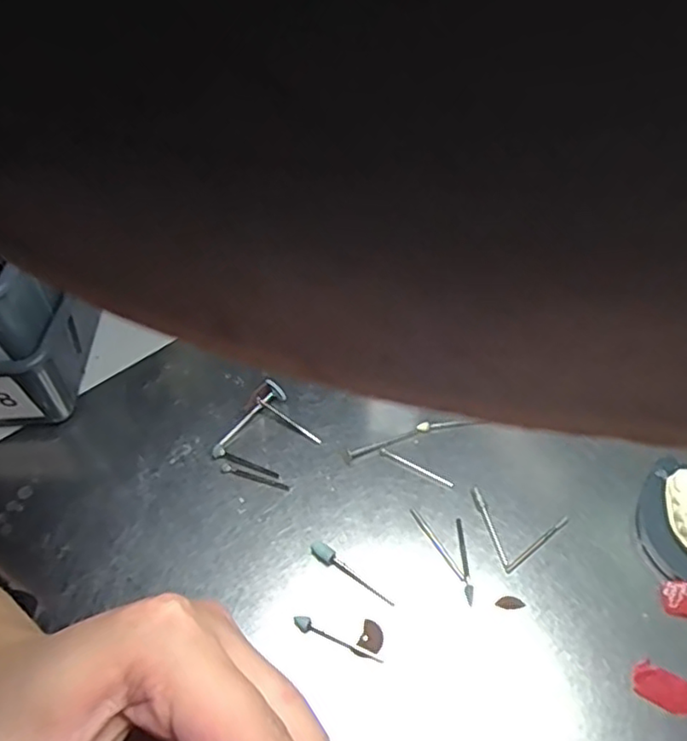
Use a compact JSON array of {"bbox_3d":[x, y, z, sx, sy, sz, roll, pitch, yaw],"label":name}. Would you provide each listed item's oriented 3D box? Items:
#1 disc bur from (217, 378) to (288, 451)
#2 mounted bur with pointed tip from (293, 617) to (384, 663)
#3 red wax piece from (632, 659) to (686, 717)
[{"bbox_3d":[-0.052,0.026,0.363,0.011,0.012,0.050,27,57,22],"label":"disc bur"},{"bbox_3d":[-0.003,0.122,0.292,0.045,0.005,0.005,18,54,16],"label":"mounted bur with pointed tip"},{"bbox_3d":[0.144,0.139,0.275,0.037,0.004,0.015,22,56,19],"label":"red wax piece"}]

